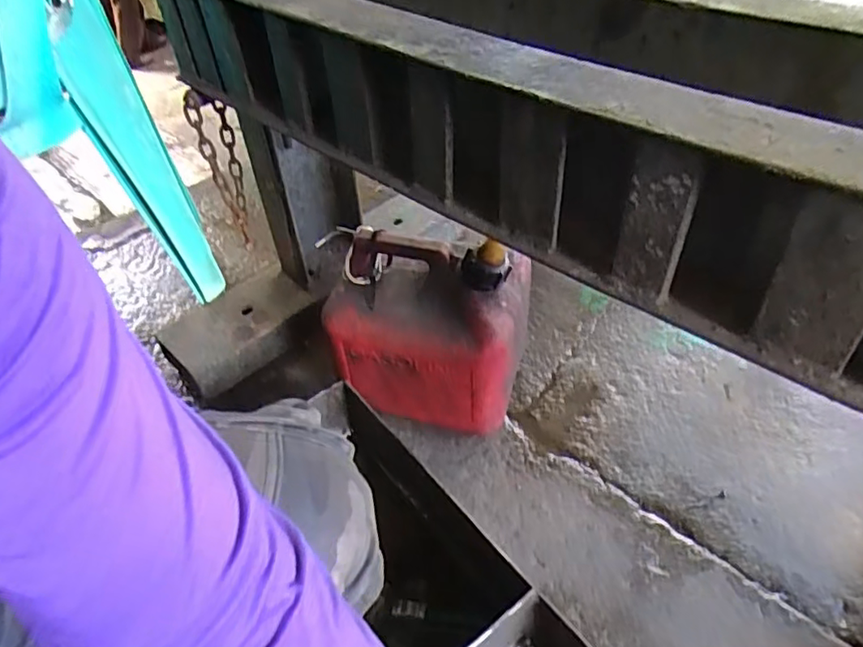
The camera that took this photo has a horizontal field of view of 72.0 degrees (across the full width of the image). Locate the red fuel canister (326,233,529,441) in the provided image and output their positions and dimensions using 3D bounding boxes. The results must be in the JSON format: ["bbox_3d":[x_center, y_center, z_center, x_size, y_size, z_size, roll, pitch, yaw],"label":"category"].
[{"bbox_3d":[0.000,0.015,0.785,0.247,0.244,0.156,7,44,15],"label":"red fuel canister"}]

